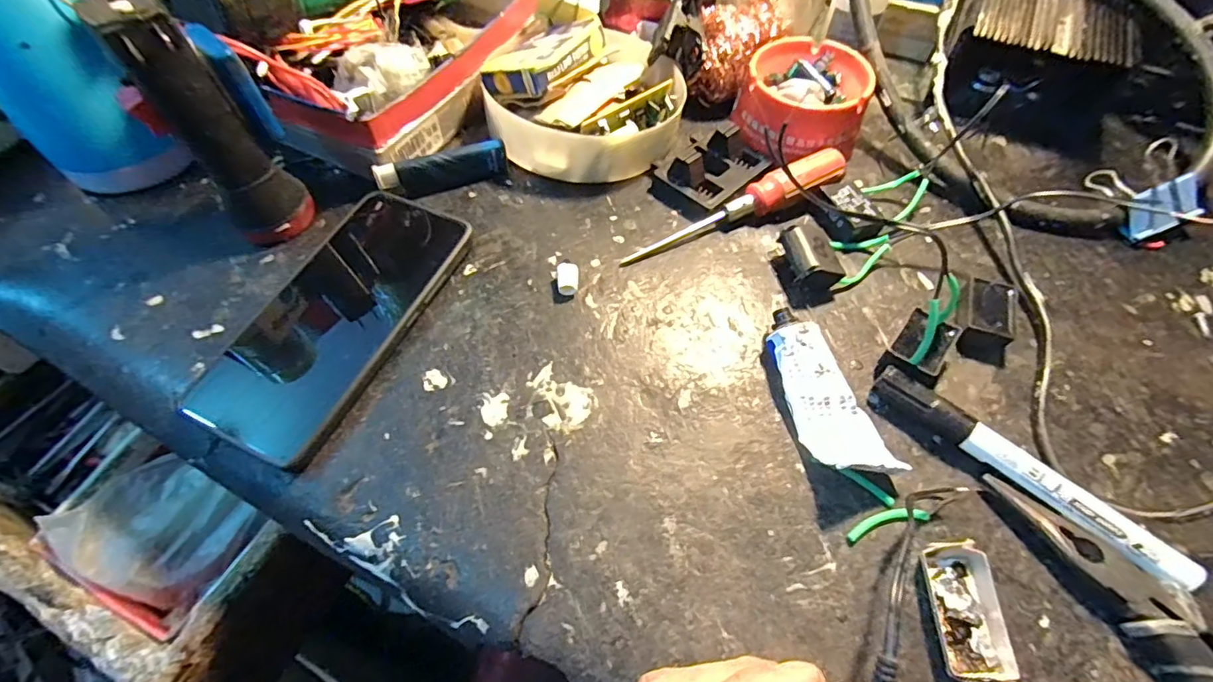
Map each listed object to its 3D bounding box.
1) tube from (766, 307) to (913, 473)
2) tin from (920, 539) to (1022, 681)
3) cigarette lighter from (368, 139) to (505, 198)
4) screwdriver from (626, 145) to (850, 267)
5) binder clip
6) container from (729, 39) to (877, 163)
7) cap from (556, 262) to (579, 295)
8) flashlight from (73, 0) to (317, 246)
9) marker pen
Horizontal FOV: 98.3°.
[{"bbox_3d":[0.104,0.026,0.257,0.035,0.020,0.089,-20,62,-11],"label":"tube"},{"bbox_3d":[0.146,0.109,0.214,0.027,0.011,0.050,2,60,1],"label":"tin"},{"bbox_3d":[-0.103,-0.108,0.334,0.079,0.025,0.011,-19,62,-11],"label":"cigarette lighter"},{"bbox_3d":[0.080,-0.079,0.318,0.148,0.023,0.024,-26,63,-14],"label":"screwdriver"},{"bbox_3d":[0.335,-0.093,0.322,0.037,0.033,0.064,-8,60,-5],"label":"binder clip"},{"bbox_3d":[0.131,-0.159,0.353,0.083,0.042,0.089,20,62,11],"label":"container"},{"bbox_3d":[-0.022,-0.034,0.295,0.012,0.011,0.017,-4,60,-2],"label":"cap"},{"bbox_3d":[-0.202,-0.107,0.274,0.040,0.127,0.035,-34,65,-18],"label":"flashlight"},{"bbox_3d":[0.187,0.059,0.240,0.136,0.017,0.017,39,67,20],"label":"marker pen"}]

